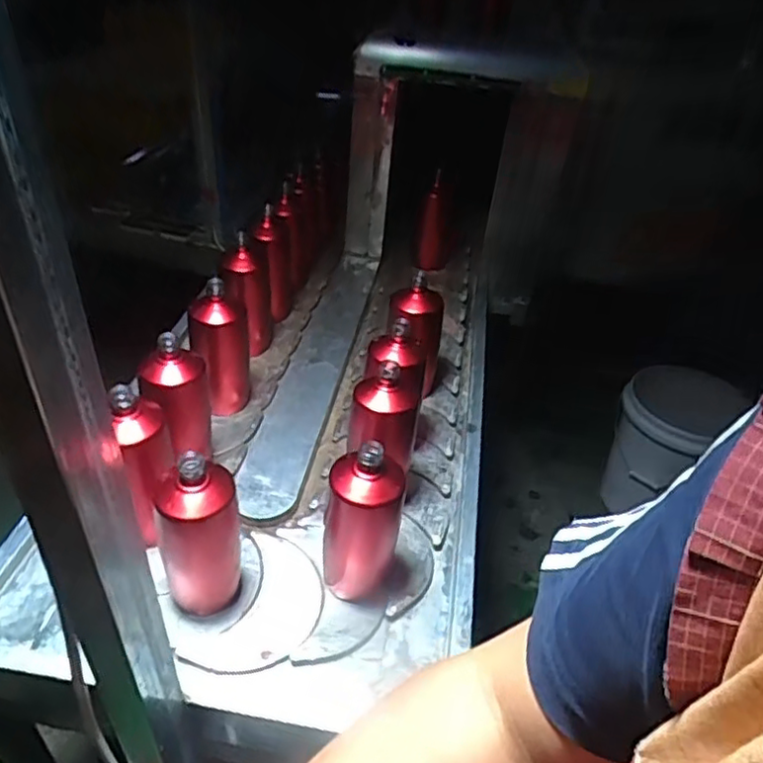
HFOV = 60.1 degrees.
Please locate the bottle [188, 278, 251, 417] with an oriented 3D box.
[{"bbox_3d":[-0.232,-0.051,0.961,0.079,0.200,0.065,-11,36,-12],"label":"bottle"}]

